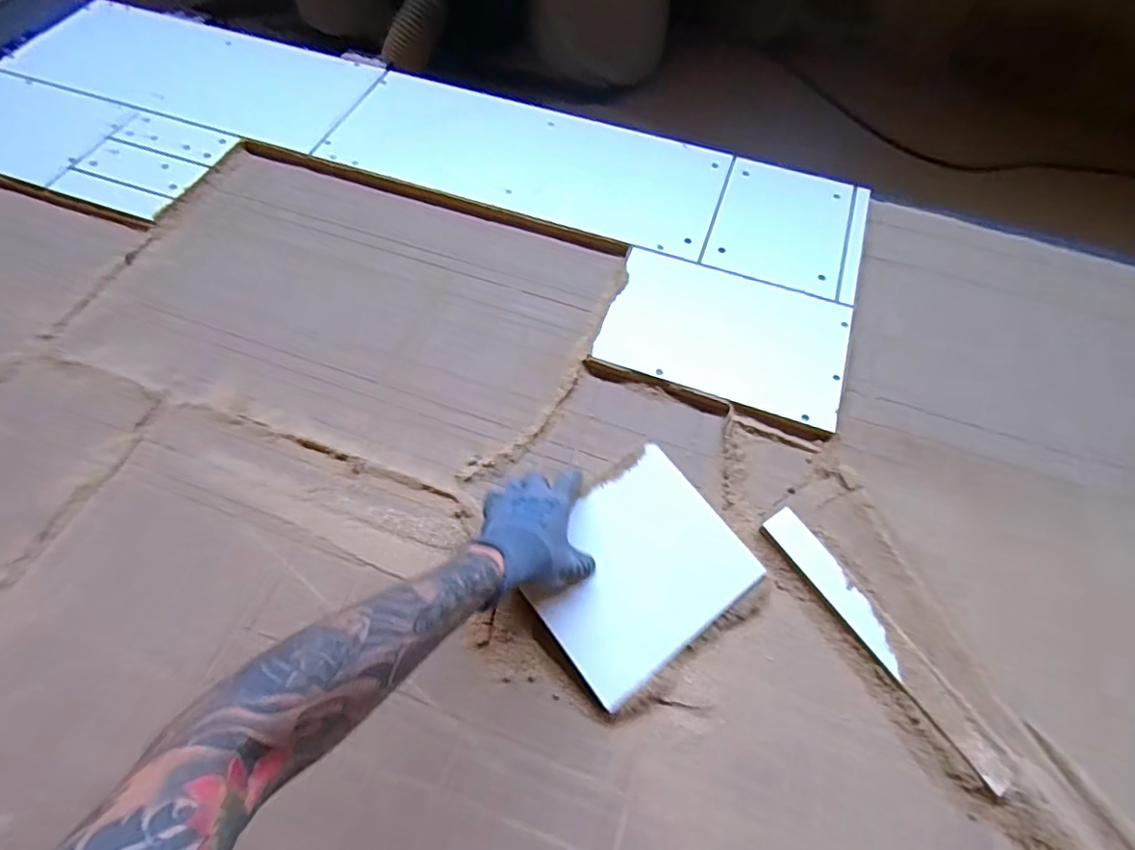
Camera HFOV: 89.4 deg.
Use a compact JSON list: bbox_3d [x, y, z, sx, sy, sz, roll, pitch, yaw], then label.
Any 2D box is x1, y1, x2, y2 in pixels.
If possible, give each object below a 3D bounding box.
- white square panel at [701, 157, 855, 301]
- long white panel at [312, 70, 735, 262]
[{"bbox_3d":[0.359,-0.343,0.952,0.206,0.012,0.291,19,61,8],"label":"white square panel"},{"bbox_3d":[-0.081,-0.490,1.033,0.698,0.021,0.300,21,61,9],"label":"long white panel"}]

